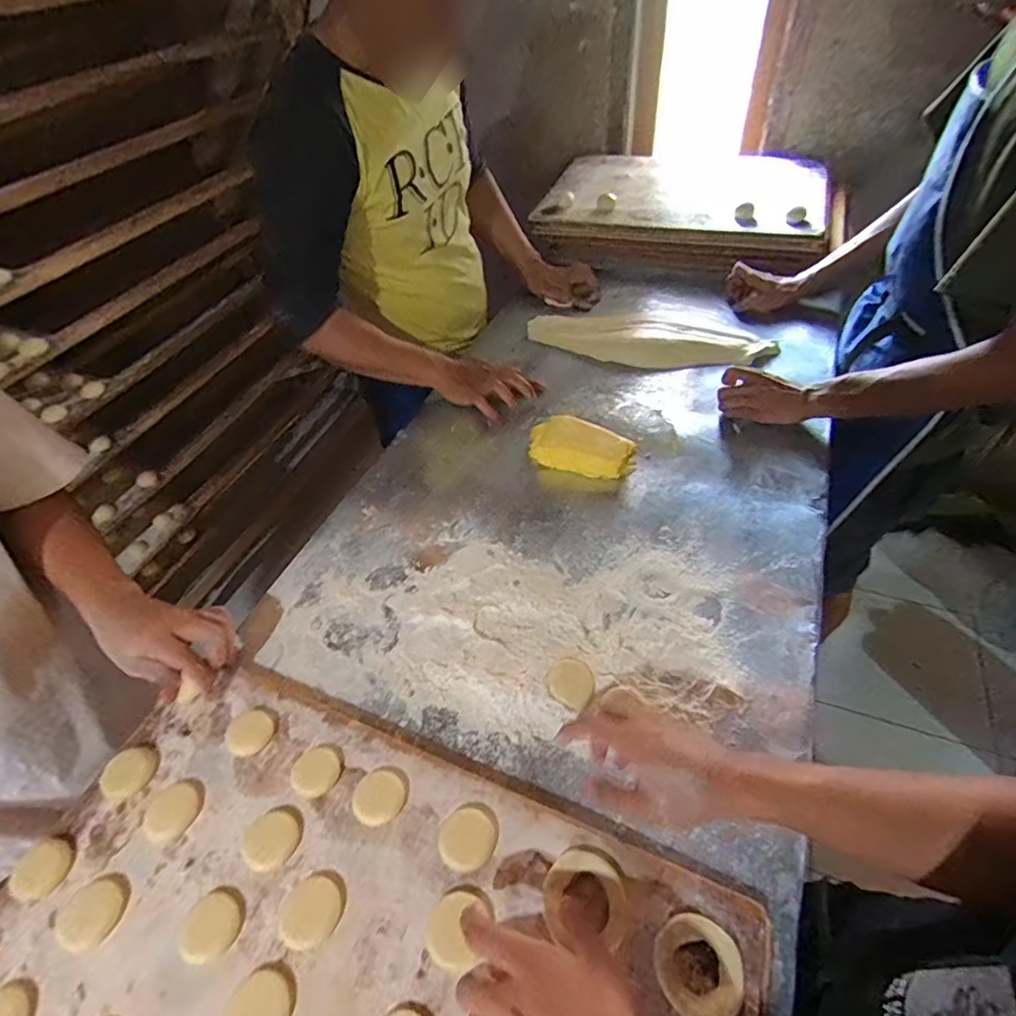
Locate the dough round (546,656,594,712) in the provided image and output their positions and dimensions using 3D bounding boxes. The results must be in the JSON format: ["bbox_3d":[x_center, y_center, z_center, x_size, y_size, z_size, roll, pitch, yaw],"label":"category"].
[{"bbox_3d":[0.067,0.183,0.574,0.048,0.010,0.053,15,52,19],"label":"dough round"}]

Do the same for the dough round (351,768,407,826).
[{"bbox_3d":[-0.119,0.268,0.503,0.047,0.004,0.046,22,54,24],"label":"dough round"}]

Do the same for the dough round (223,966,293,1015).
[{"bbox_3d":[-0.187,0.377,0.405,0.046,0.004,0.049,-3,48,3],"label":"dough round"}]

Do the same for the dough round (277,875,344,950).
[{"bbox_3d":[-0.162,0.332,0.447,0.047,0.004,0.047,-3,48,3],"label":"dough round"}]

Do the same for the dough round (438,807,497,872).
[{"bbox_3d":[-0.035,0.289,0.473,0.045,0.009,0.046,-3,48,3],"label":"dough round"}]

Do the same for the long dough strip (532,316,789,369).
[{"bbox_3d":[0.252,-0.316,0.993,0.430,0.027,0.162,15,52,19],"label":"long dough strip"}]

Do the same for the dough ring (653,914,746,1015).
[{"bbox_3d":[0.143,0.344,0.407,0.062,0.012,0.060,-3,48,3],"label":"dough ring"}]

